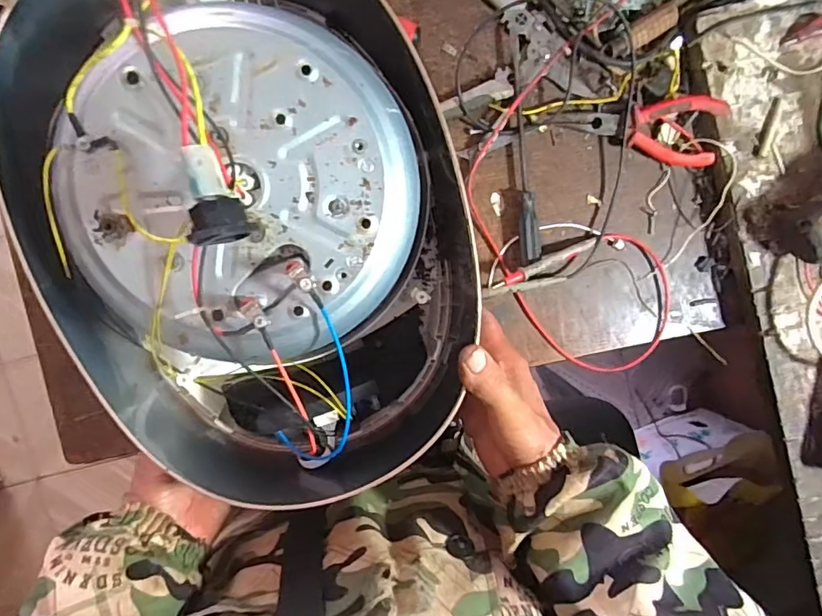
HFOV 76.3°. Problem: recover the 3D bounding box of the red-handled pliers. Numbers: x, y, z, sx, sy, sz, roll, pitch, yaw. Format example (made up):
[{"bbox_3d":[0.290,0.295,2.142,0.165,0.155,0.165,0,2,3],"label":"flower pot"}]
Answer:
[{"bbox_3d":[0.209,-0.168,0.480,0.137,0.029,0.059,10,121,6],"label":"red-handled pliers"}]

